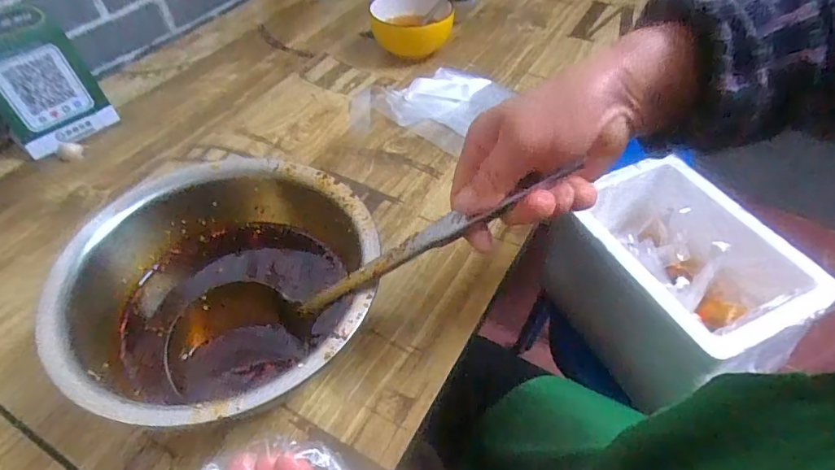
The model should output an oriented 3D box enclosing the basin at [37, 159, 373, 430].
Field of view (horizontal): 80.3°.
[{"bbox_3d":[-0.133,0.048,0.377,0.202,0.085,0.214,0,49,0],"label":"basin"}]

